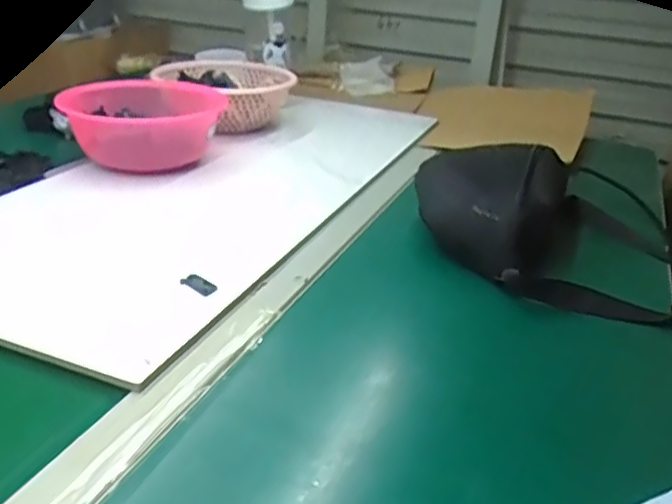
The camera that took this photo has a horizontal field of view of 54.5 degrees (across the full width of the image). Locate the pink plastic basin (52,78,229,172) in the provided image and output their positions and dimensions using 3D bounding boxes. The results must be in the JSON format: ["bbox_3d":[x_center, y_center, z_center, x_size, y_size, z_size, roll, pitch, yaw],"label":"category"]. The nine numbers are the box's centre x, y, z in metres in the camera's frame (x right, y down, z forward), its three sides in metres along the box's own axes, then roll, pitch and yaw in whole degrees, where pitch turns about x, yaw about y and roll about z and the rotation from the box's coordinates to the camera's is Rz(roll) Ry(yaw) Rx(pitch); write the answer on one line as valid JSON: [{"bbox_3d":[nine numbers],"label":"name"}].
[{"bbox_3d":[-0.235,-0.159,0.811,0.180,0.076,0.184,3,26,-2],"label":"pink plastic basin"}]

